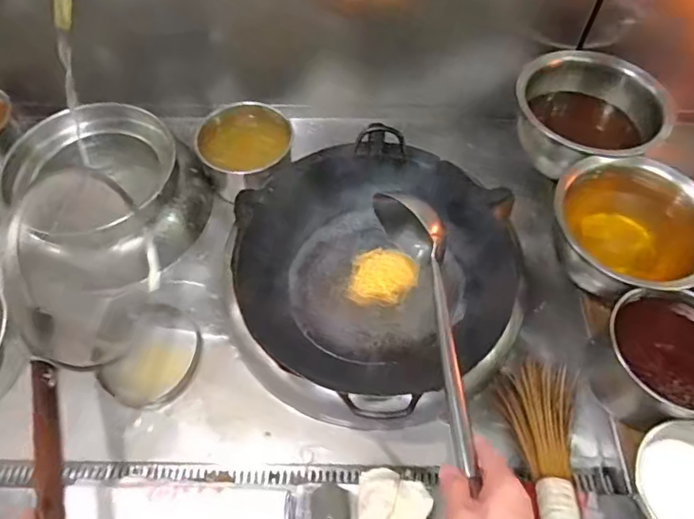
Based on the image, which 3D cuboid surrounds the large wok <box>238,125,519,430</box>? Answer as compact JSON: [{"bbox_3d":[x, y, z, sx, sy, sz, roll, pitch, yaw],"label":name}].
[{"bbox_3d":[0.060,-0.001,0.871,0.436,0.116,0.447,0,57,0],"label":"large wok"}]

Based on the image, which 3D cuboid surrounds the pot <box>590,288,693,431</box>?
[{"bbox_3d":[0.473,0.153,0.777,0.162,0.137,0.186,-18,58,-12],"label":"pot"}]

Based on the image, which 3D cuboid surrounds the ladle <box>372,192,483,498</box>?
[{"bbox_3d":[0.099,0.065,0.656,0.085,0.084,0.426,-2,49,-2],"label":"ladle"}]

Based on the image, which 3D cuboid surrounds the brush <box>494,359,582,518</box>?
[{"bbox_3d":[0.290,0.274,0.748,0.107,0.061,0.286,7,38,4],"label":"brush"}]

